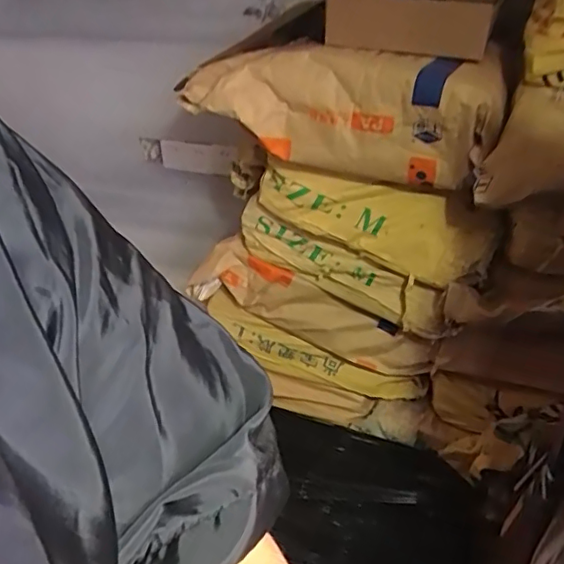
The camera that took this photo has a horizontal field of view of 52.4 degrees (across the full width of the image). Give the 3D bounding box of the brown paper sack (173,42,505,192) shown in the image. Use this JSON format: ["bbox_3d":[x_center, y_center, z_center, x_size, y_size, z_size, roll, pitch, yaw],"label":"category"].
[{"bbox_3d":[0.088,-0.284,0.966,0.528,0.184,0.148,11,35,22],"label":"brown paper sack"}]

